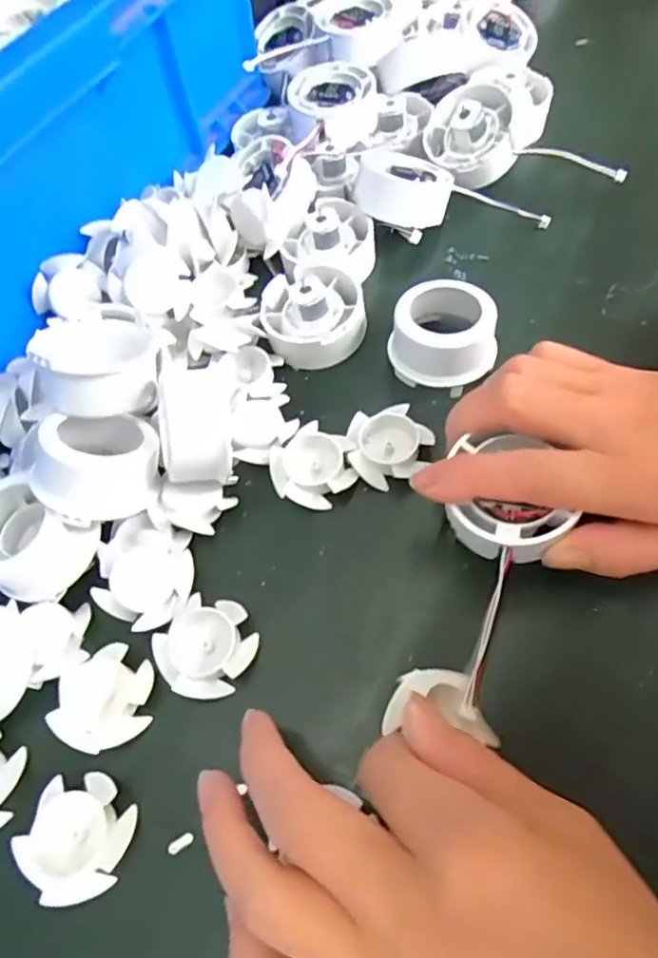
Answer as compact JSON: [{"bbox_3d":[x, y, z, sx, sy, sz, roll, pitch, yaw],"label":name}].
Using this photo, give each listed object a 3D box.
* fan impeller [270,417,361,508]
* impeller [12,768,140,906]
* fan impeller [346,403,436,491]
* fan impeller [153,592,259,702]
[{"bbox_3d":[-0.007,-0.006,0.288,0.041,0.011,0.038,-3,61,5],"label":"fan impeller"},{"bbox_3d":[-0.093,0.133,0.226,0.038,0.012,0.040,-3,61,5],"label":"impeller"},{"bbox_3d":[0.030,-0.016,0.288,0.038,0.012,0.038,-3,61,5],"label":"fan impeller"},{"bbox_3d":[-0.051,0.070,0.254,0.037,0.011,0.039,27,67,20],"label":"fan impeller"}]

